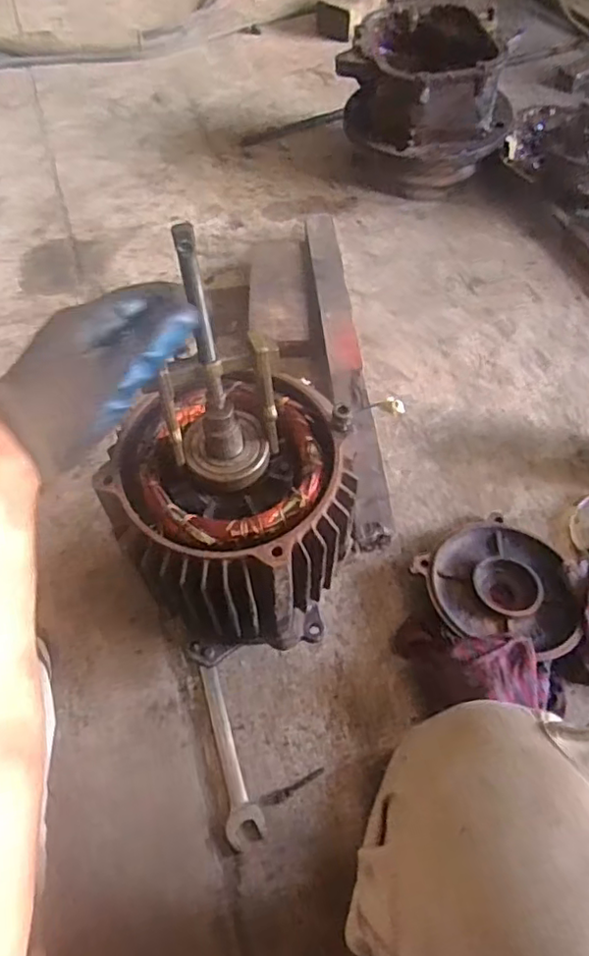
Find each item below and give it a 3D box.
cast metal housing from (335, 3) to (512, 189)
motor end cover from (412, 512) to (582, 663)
[{"bbox_3d":[0.234,-0.693,1.136,0.298,0.209,0.287,-1,60,0],"label":"cast metal housing"},{"bbox_3d":[0.244,0.129,0.746,0.170,0.045,0.184,-10,61,-6],"label":"motor end cover"}]

